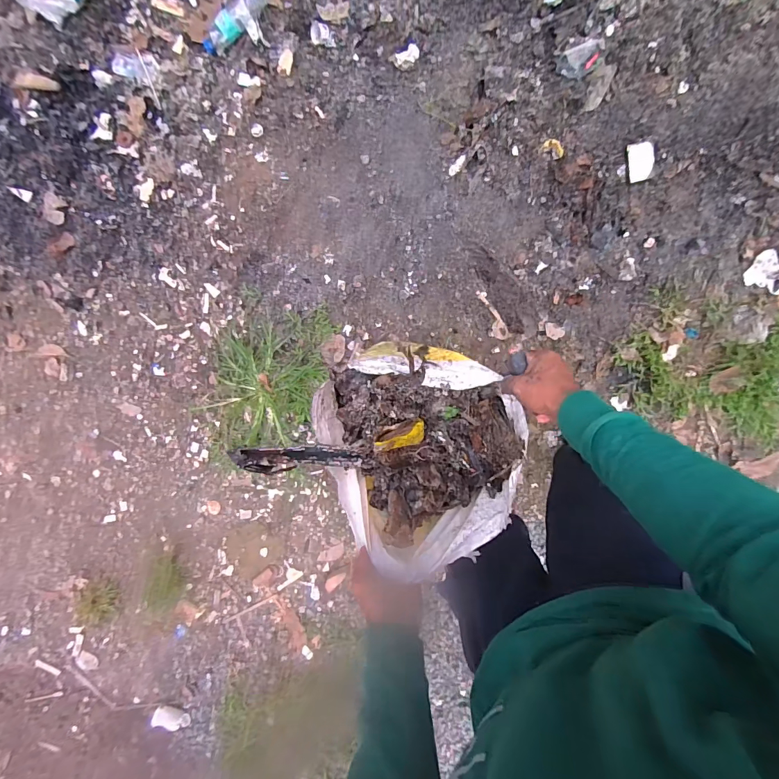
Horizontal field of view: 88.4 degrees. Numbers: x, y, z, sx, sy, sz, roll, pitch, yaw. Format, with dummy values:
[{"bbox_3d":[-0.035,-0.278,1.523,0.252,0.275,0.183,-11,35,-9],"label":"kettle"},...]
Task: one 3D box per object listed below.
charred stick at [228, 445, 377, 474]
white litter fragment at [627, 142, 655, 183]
[{"bbox_3d":[-0.115,0.102,0.577,0.230,0.025,0.045,9,99,-43],"label":"charred stick"},{"bbox_3d":[0.709,-0.643,1.131,0.067,0.013,0.098,-15,108,18],"label":"white litter fragment"}]

